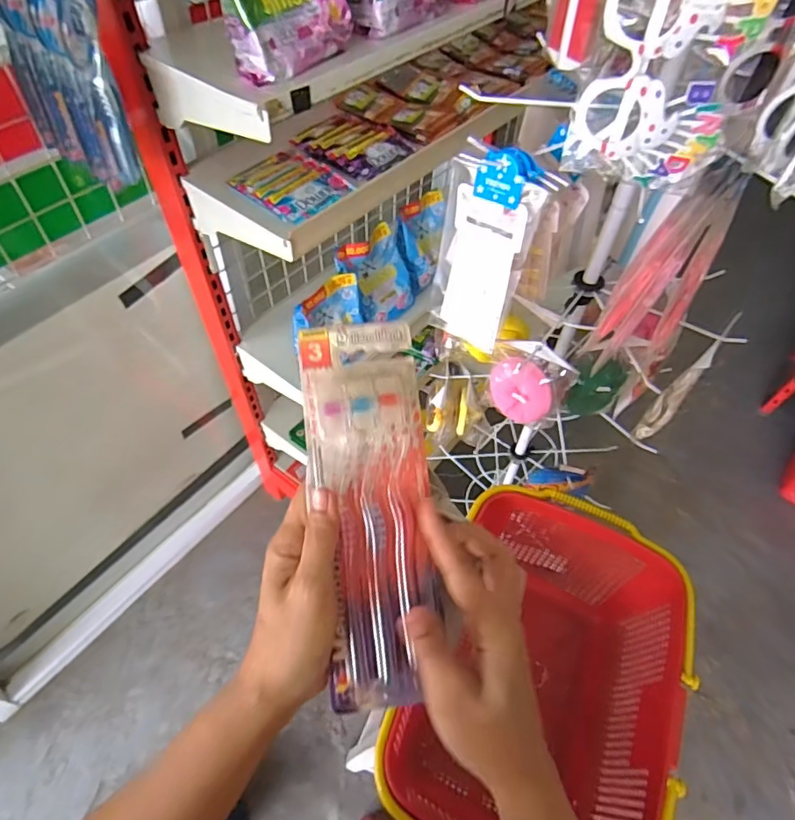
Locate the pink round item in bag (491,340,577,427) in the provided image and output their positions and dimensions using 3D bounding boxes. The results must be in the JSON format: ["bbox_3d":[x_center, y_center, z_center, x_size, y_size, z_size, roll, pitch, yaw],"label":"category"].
[{"bbox_3d":[0.170,-0.034,0.691,0.103,0.121,0.030,21,55,10],"label":"pink round item in bag"}]

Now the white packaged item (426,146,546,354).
[{"bbox_3d":[0.087,-0.164,0.587,0.105,0.236,0.018,40,60,22],"label":"white packaged item"}]

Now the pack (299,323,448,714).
[{"bbox_3d":[-0.016,0.059,0.322,0.073,0.019,0.225,-3,81,-7],"label":"pack"}]

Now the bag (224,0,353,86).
[{"bbox_3d":[-0.131,-0.444,0.574,0.138,0.137,0.055,-38,29,-23],"label":"bag"}]

